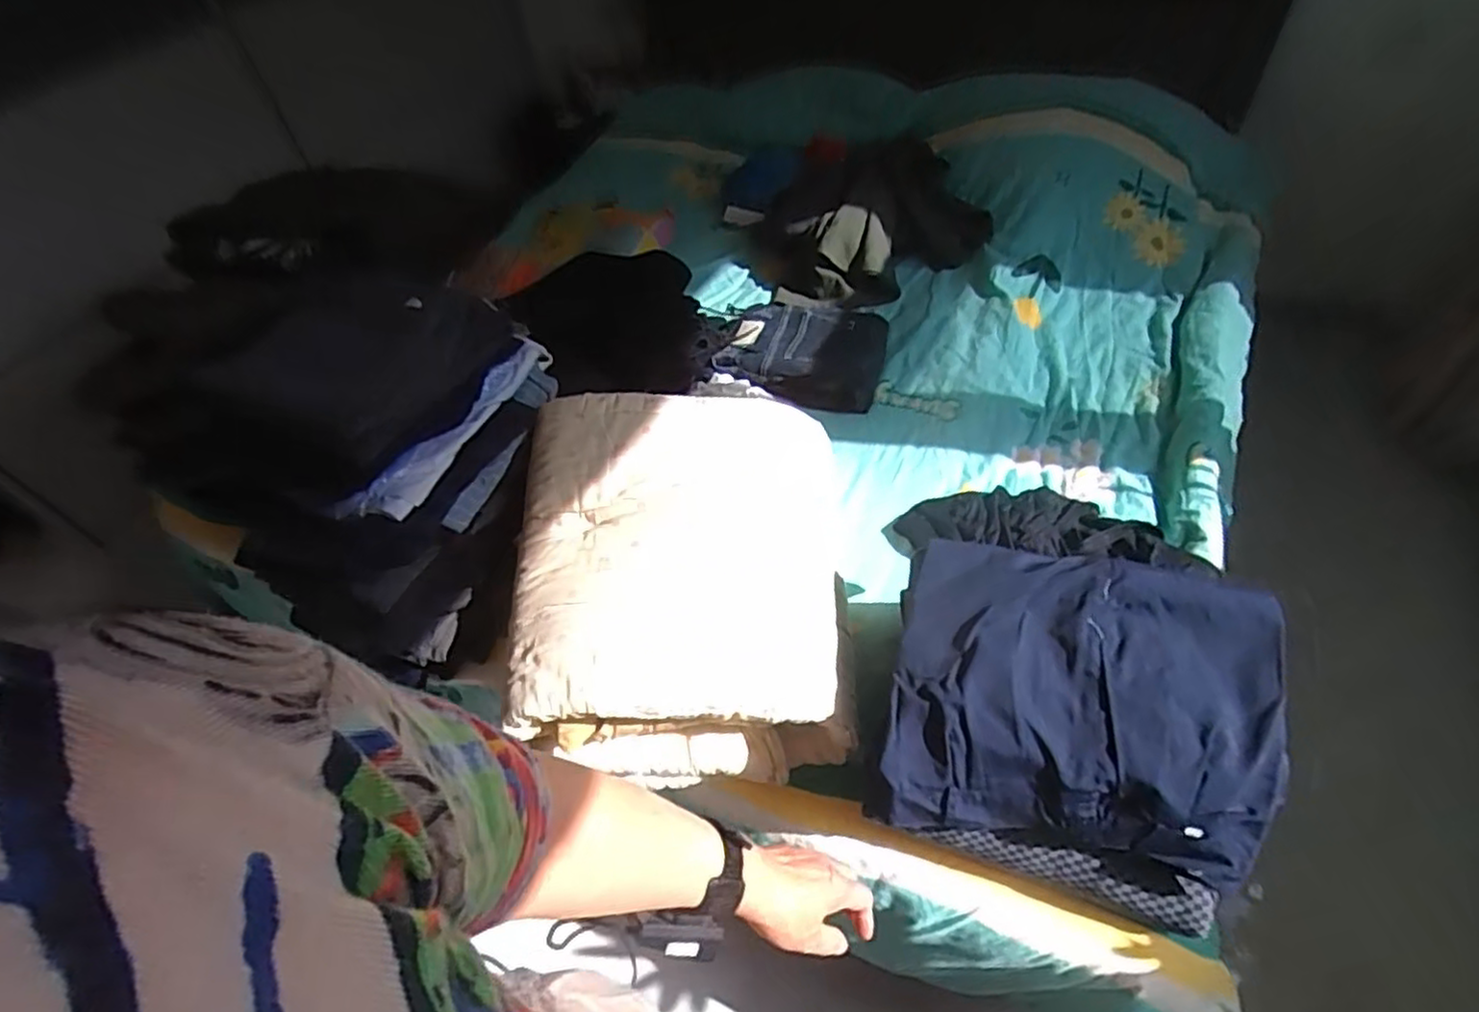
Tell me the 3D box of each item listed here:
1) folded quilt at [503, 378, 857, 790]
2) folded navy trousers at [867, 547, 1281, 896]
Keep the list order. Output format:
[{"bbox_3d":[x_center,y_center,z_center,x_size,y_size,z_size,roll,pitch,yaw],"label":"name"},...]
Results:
[{"bbox_3d":[-0.069,0.080,0.954,0.414,0.215,0.501,-2,50,5],"label":"folded quilt"},{"bbox_3d":[0.351,0.203,0.741,0.373,0.119,0.284,6,51,11],"label":"folded navy trousers"}]

